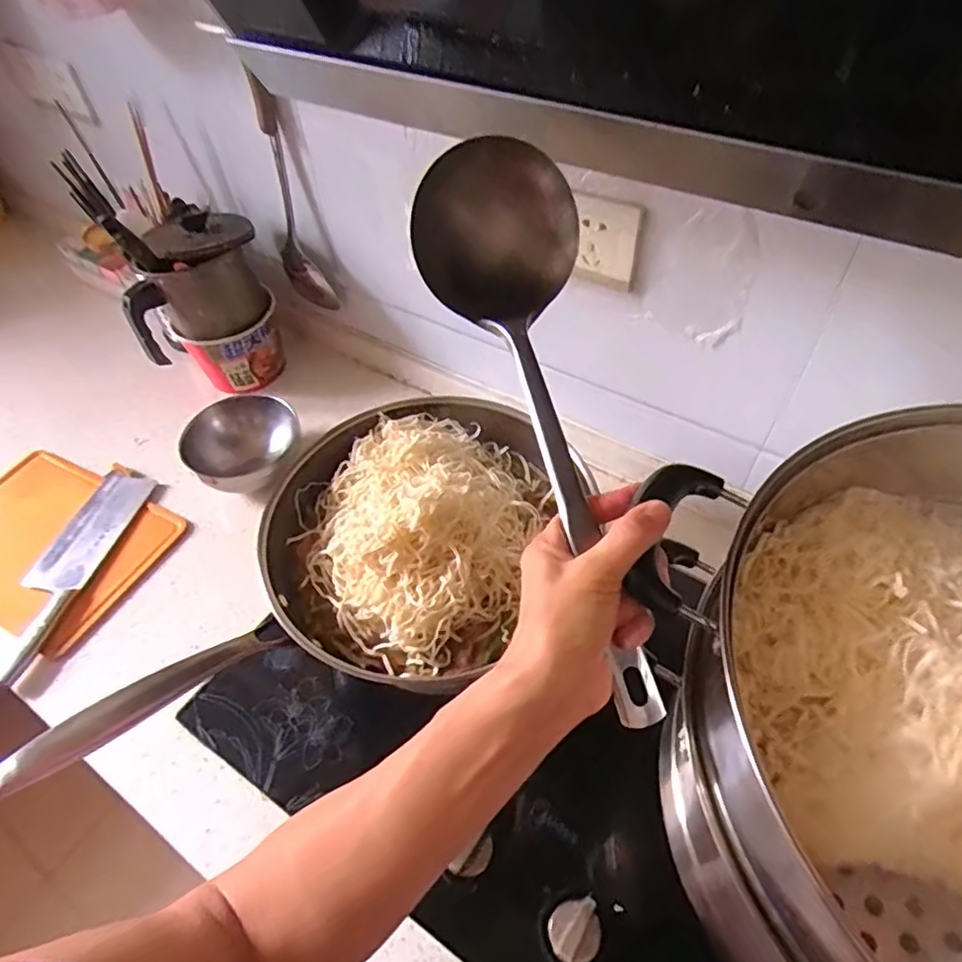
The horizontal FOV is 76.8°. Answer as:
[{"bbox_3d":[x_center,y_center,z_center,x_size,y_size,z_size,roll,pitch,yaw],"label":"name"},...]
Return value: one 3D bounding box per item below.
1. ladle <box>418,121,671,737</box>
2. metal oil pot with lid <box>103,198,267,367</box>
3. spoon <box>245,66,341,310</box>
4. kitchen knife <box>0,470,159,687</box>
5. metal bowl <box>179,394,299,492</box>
[{"bbox_3d":[0.045,-0.040,0.359,0.097,0.059,0.344,-14,77,-8],"label":"ladle"},{"bbox_3d":[-0.379,-0.269,0.803,0.160,0.155,0.132,-14,52,-9],"label":"metal oil pot with lid"},{"bbox_3d":[-0.246,-0.348,0.789,0.057,0.320,0.074,-17,53,-10],"label":"spoon"},{"bbox_3d":[-0.489,0.097,0.714,0.084,0.017,0.277,7,52,8],"label":"kitchen knife"},{"bbox_3d":[-0.300,-0.046,0.775,0.133,0.055,0.142,-1,52,2],"label":"metal bowl"}]

